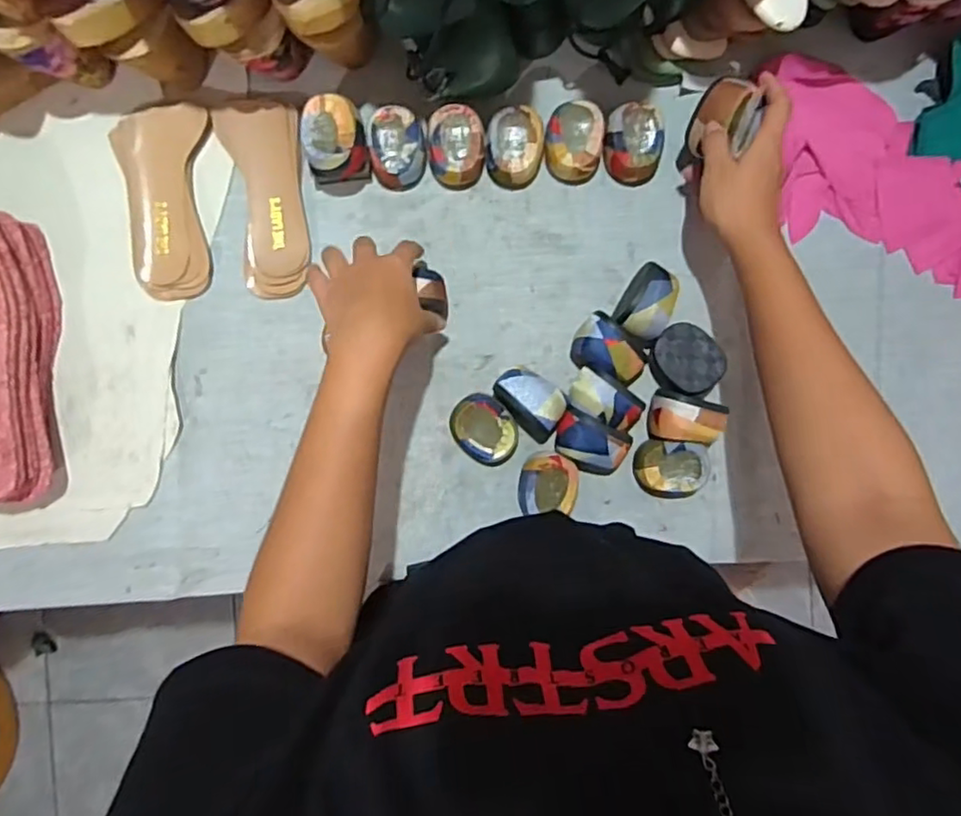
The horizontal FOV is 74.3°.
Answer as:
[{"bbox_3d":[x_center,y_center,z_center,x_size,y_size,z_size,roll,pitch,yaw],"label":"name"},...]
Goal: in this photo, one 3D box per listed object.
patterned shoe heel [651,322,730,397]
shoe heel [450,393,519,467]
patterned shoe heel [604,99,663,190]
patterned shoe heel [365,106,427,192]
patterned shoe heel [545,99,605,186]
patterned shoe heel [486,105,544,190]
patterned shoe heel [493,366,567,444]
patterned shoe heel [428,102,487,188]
[{"bbox_3d":[0.182,-0.041,0.552,0.050,0.032,0.063,-36,81,6],"label":"patterned shoe heel"},{"bbox_3d":[0.004,0.019,0.559,0.050,0.035,0.064,-43,90,1],"label":"shoe heel"},{"bbox_3d":[0.136,-0.237,0.556,0.053,0.039,0.074,-3,91,1],"label":"patterned shoe heel"},{"bbox_3d":[-0.072,-0.228,0.558,0.047,0.038,0.059,-7,91,1],"label":"patterned shoe heel"},{"bbox_3d":[0.081,-0.231,0.555,0.052,0.036,0.064,5,91,1],"label":"patterned shoe heel"},{"bbox_3d":[0.028,-0.226,0.553,0.051,0.044,0.059,3,91,1],"label":"patterned shoe heel"},{"bbox_3d":[0.046,-0.006,0.553,0.047,0.048,0.070,-40,90,1],"label":"patterned shoe heel"},{"bbox_3d":[-0.021,-0.228,0.558,0.048,0.039,0.062,-3,91,1],"label":"patterned shoe heel"}]

